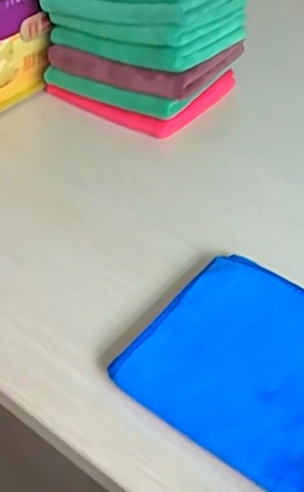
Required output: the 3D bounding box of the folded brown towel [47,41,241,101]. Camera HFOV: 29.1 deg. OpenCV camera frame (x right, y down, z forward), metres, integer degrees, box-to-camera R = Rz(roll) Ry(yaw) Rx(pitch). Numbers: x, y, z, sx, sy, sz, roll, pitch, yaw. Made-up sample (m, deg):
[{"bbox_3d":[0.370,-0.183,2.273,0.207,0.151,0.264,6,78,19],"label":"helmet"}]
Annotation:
[{"bbox_3d":[-0.004,-0.230,0.687,0.178,0.036,0.159,21,46,21],"label":"folded brown towel"}]

